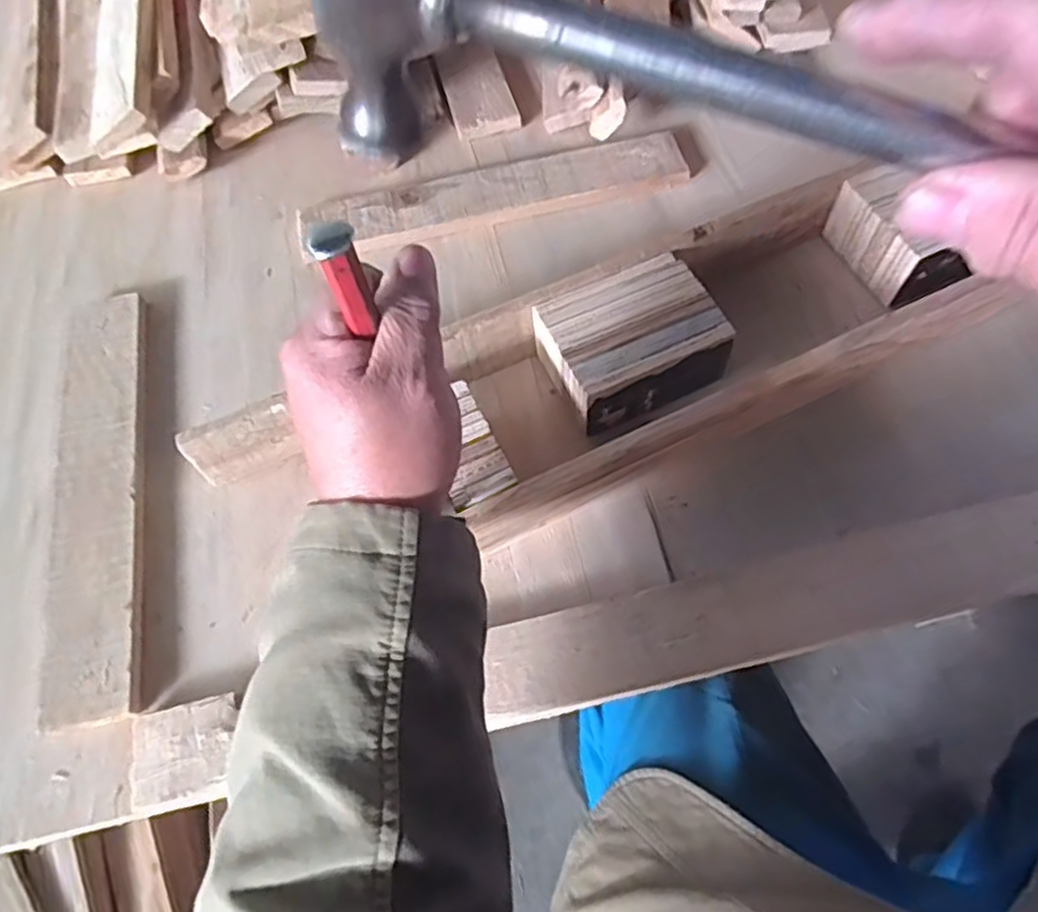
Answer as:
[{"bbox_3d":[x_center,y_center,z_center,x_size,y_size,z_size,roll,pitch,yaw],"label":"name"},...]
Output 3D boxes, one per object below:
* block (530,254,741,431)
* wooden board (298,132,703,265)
[{"bbox_3d":[0.082,-0.085,0.539,0.122,0.054,0.100,-23,64,-9],"label":"block"},{"bbox_3d":[-0.022,-0.242,0.659,0.357,0.015,0.065,-14,63,-5],"label":"wooden board"}]

